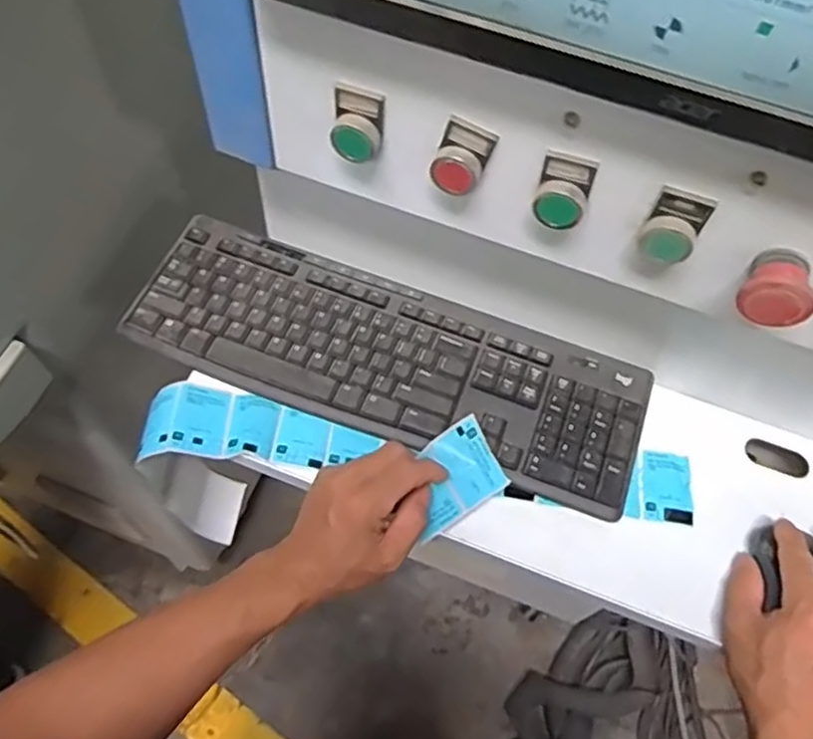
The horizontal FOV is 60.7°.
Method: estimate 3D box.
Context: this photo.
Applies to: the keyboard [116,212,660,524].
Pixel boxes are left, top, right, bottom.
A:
[{"bbox_3d":[-0.016,-0.013,0.584,0.426,0.016,0.141,19,62,6],"label":"keyboard"}]

